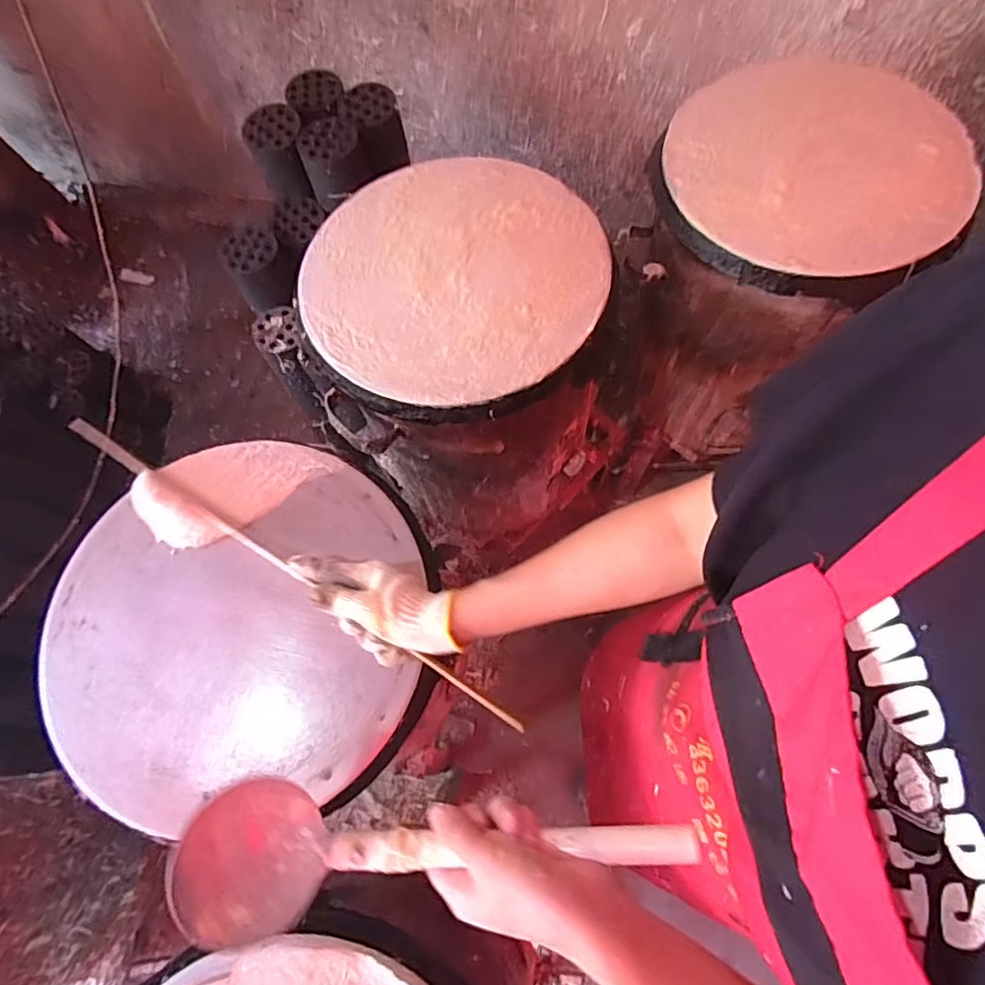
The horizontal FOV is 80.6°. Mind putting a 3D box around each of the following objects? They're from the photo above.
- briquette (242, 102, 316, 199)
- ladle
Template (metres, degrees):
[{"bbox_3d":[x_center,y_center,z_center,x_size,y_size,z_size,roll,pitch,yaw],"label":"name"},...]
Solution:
[{"bbox_3d":[-0.362,-0.579,0.993,0.092,0.108,0.099,-7,69,0],"label":"briquette"},{"bbox_3d":[-0.036,0.229,0.363,0.310,0.067,0.089,-6,70,8],"label":"ladle"}]

